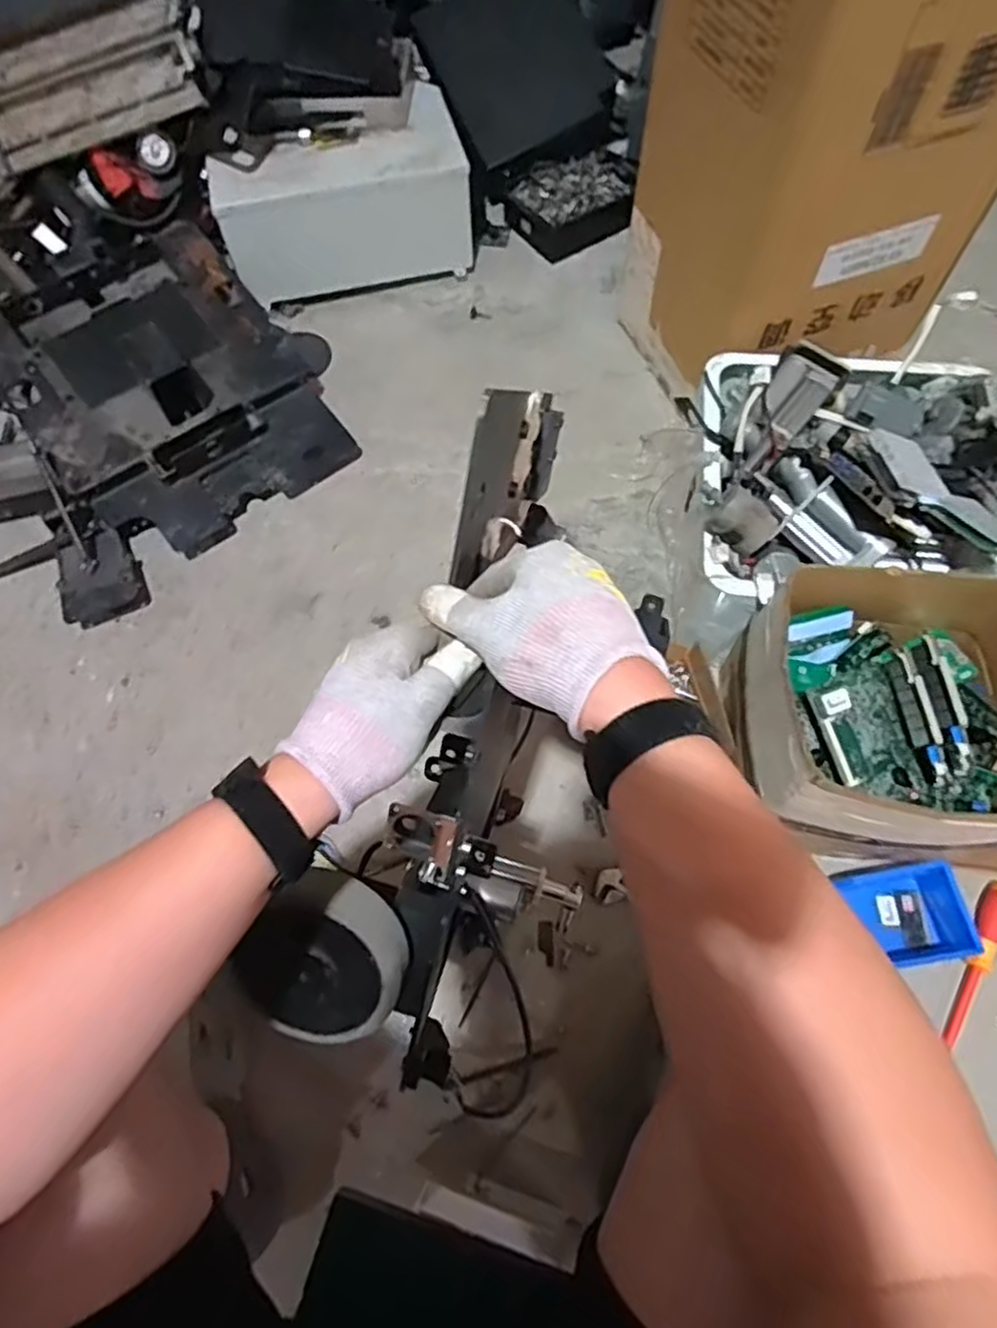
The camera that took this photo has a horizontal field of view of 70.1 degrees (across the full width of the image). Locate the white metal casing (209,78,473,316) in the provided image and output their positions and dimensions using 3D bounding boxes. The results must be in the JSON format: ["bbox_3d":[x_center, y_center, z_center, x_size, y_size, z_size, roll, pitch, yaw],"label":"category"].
[{"bbox_3d":[-0.276,-0.815,1.281,0.432,0.179,0.205,-14,65,-5],"label":"white metal casing"}]

